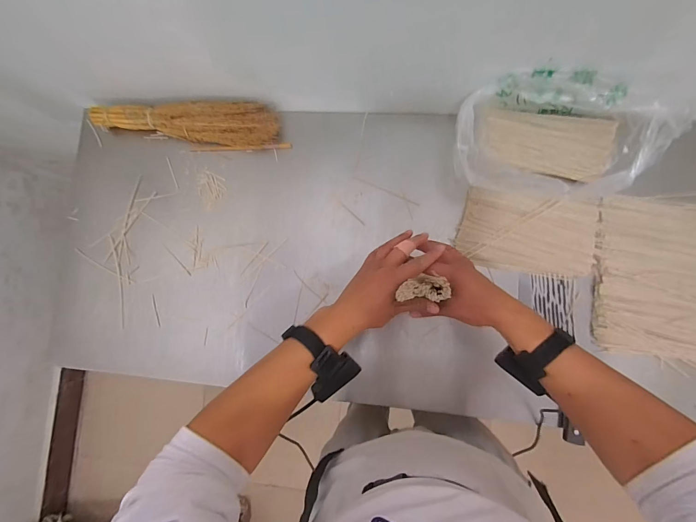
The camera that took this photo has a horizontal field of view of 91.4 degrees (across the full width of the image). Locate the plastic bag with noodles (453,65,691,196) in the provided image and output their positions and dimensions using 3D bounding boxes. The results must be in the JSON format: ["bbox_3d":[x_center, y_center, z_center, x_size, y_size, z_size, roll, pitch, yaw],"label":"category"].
[{"bbox_3d":[0.359,-0.214,0.607,0.326,0.134,0.171,2,85,7],"label":"plastic bag with noodles"}]

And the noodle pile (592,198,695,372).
[{"bbox_3d":[0.637,0.054,0.605,0.349,0.026,0.330,4,85,7],"label":"noodle pile"}]

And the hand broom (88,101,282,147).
[{"bbox_3d":[-0.356,-0.291,0.729,0.424,0.063,0.084,2,85,7],"label":"hand broom"}]

